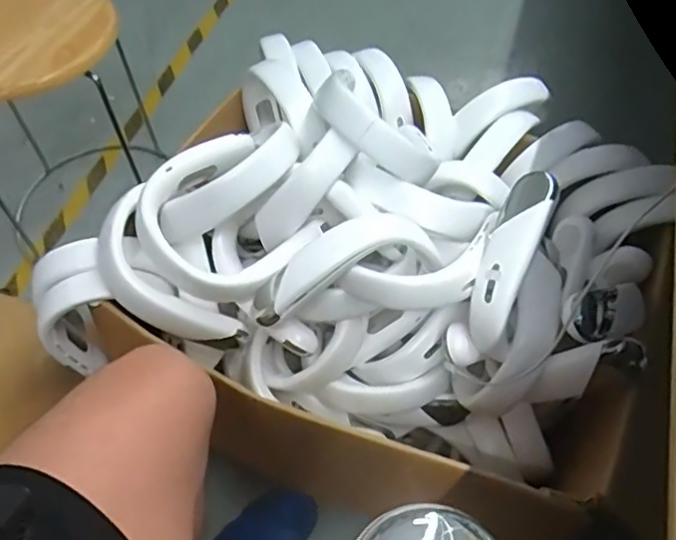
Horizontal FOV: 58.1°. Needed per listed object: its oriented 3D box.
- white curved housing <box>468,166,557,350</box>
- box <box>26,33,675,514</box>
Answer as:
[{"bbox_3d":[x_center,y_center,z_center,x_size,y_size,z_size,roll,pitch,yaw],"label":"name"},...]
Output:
[{"bbox_3d":[0.184,-0.011,0.655,0.051,0.041,0.197,20,91,14],"label":"white curved housing"},{"bbox_3d":[0.035,-0.053,0.815,0.634,0.350,0.511,16,58,11],"label":"box"}]

